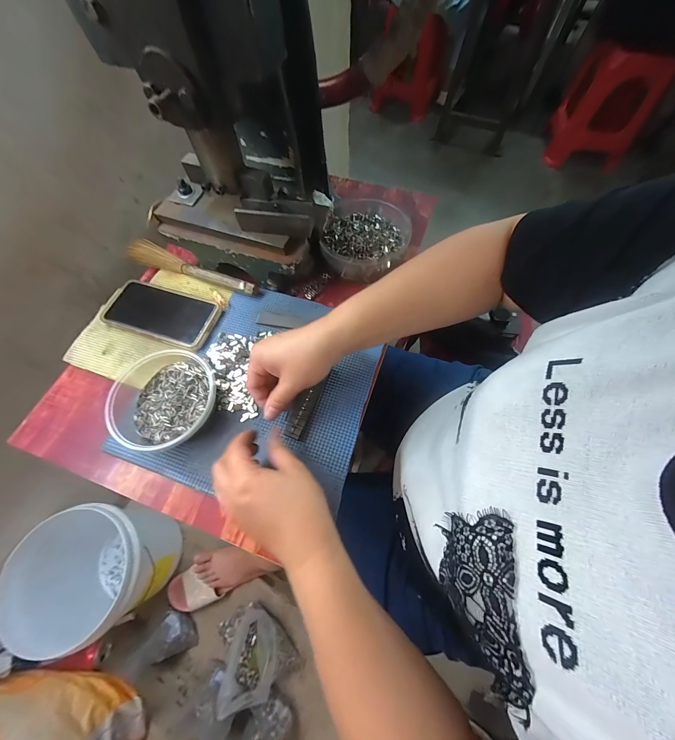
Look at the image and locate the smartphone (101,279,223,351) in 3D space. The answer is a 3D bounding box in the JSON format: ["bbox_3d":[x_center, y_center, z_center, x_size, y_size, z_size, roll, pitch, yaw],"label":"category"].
[{"bbox_3d":[-0.247,-0.081,0.403,0.162,0.006,0.076,17,67,9],"label":"smartphone"}]

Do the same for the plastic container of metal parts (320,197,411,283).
[{"bbox_3d":[0.044,-0.209,0.439,0.124,0.053,0.148,4,65,4],"label":"plastic container of metal parts"}]

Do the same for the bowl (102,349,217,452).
[{"bbox_3d":[-0.195,0.033,0.333,0.111,0.042,0.111,-1,65,1],"label":"bowl"}]

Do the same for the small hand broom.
[{"bbox_3d":[-0.224,-0.151,0.432,0.230,0.018,0.038,24,68,12],"label":"small hand broom"}]

